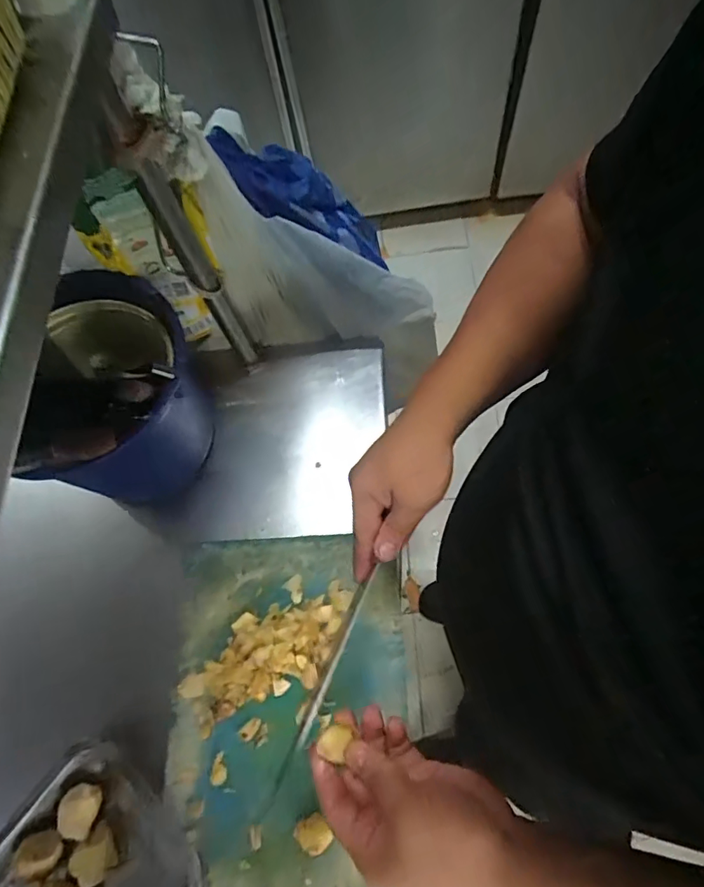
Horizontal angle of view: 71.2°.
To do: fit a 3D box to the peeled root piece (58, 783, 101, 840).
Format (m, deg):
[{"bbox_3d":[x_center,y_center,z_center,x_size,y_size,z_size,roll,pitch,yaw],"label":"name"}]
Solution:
[{"bbox_3d":[-0.255,0.342,0.457,0.032,0.024,0.042,15,71,12],"label":"peeled root piece"}]

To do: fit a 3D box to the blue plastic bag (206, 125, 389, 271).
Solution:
[{"bbox_3d":[-0.042,-0.269,0.541,0.047,0.243,0.095,-40,65,30],"label":"blue plastic bag"}]

